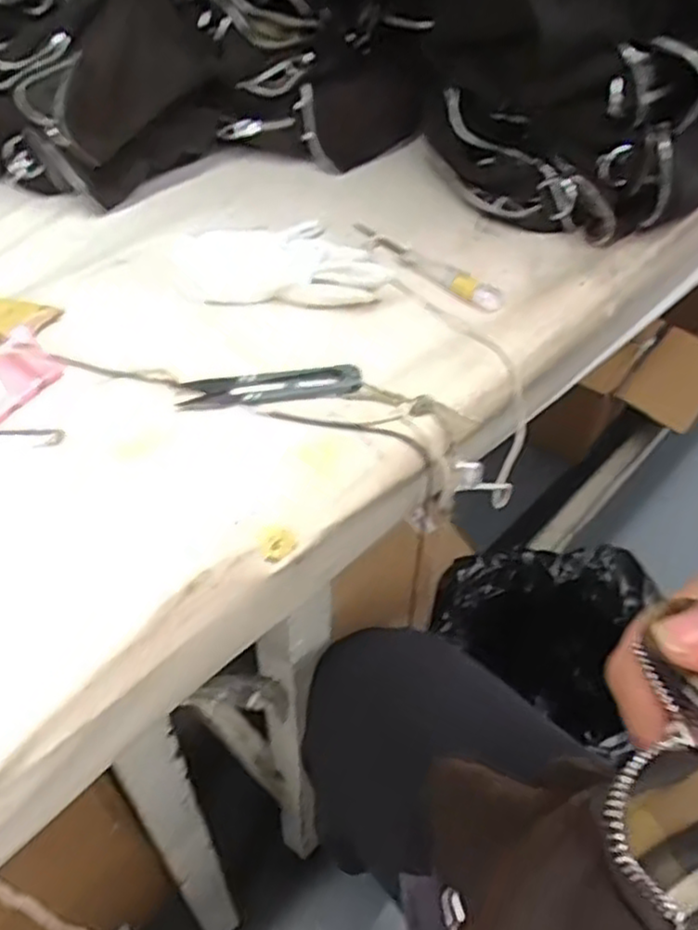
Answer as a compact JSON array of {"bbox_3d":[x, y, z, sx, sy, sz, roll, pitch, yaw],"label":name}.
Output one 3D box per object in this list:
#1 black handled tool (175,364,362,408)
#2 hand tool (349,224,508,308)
[{"bbox_3d":[-0.042,-0.043,0.405,0.097,0.005,0.023,-5,49,-7],"label":"black handled tool"},{"bbox_3d":[0.050,-0.141,0.508,0.018,0.016,0.142,-33,58,-27],"label":"hand tool"}]

